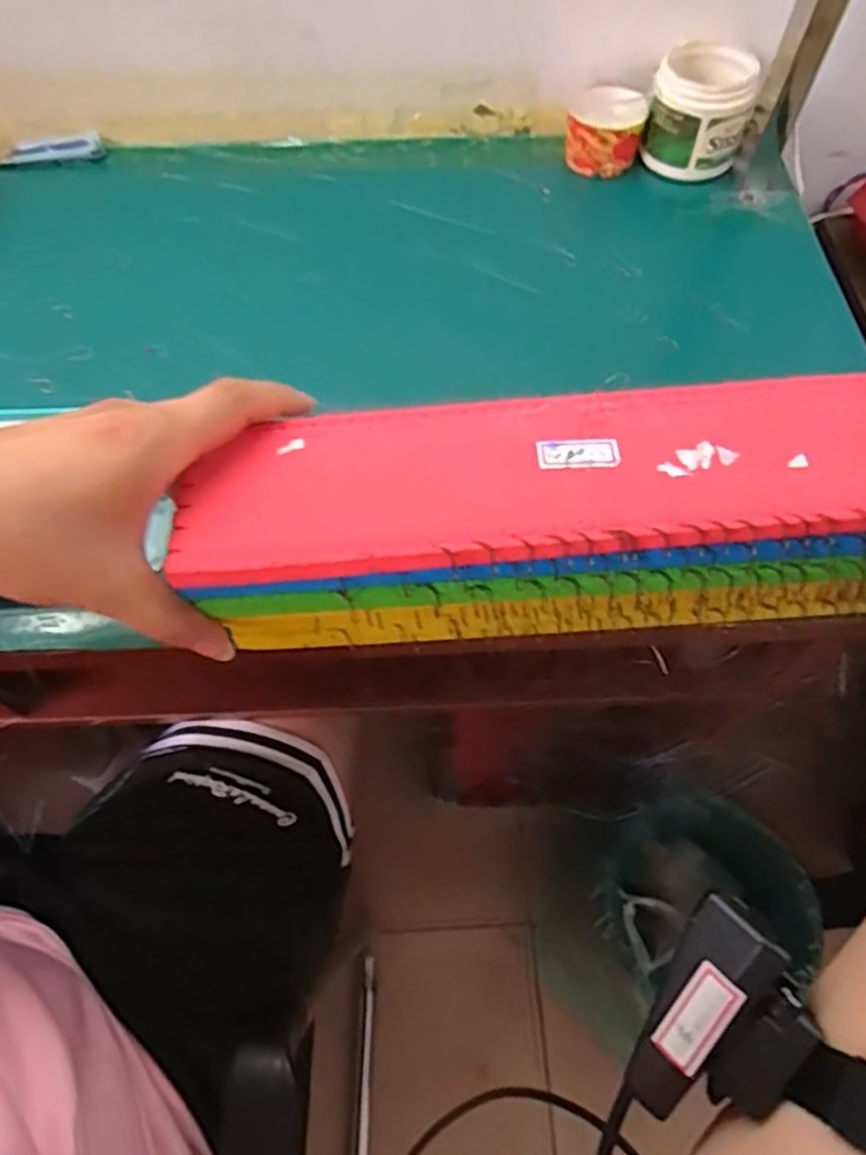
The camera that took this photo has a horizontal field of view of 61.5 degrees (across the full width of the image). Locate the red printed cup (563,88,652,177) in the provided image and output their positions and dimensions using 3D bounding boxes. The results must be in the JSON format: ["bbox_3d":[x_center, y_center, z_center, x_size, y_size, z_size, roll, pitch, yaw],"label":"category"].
[{"bbox_3d":[0.132,-0.347,0.563,0.060,0.047,0.066,11,63,6],"label":"red printed cup"}]

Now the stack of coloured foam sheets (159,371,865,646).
[{"bbox_3d":[0.061,-0.026,0.340,0.335,0.090,0.090,-4,62,-3],"label":"stack of coloured foam sheets"}]

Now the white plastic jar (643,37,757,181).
[{"bbox_3d":[0.203,-0.354,0.555,0.070,0.072,0.077,0,62,0],"label":"white plastic jar"}]

